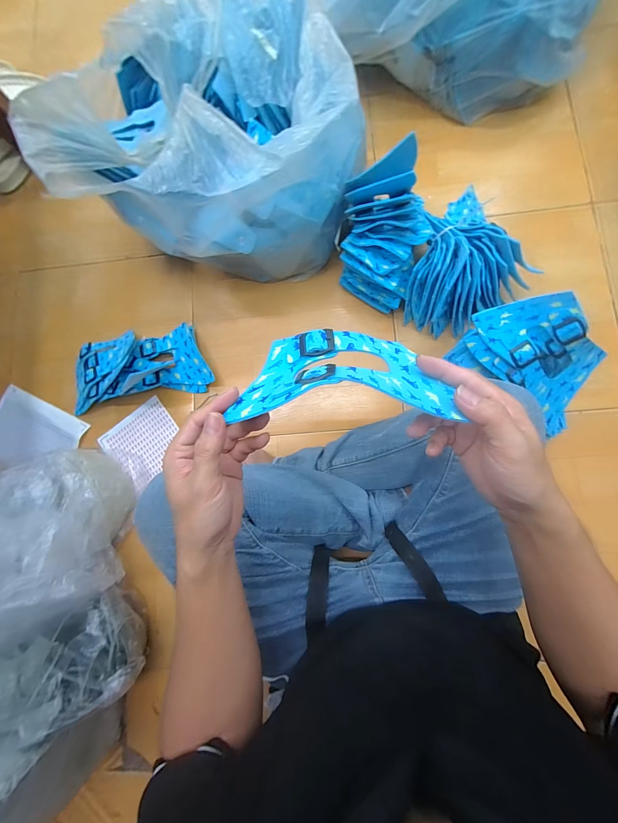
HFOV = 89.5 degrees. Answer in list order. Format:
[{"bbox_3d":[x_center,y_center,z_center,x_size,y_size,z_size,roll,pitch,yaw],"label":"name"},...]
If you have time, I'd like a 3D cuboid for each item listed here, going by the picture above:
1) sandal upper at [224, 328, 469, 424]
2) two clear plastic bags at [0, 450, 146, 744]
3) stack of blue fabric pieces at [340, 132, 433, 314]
[{"bbox_3d":[0.031,-0.033,0.278,0.178,0.045,0.113,8,38,-2],"label":"sandal upper"},{"bbox_3d":[-0.398,0.252,0.473,0.172,0.253,0.376,-17,81,3],"label":"two clear plastic bags"},{"bbox_3d":[0.120,-0.284,0.529,0.143,0.191,0.149,16,84,7],"label":"stack of blue fabric pieces"}]

